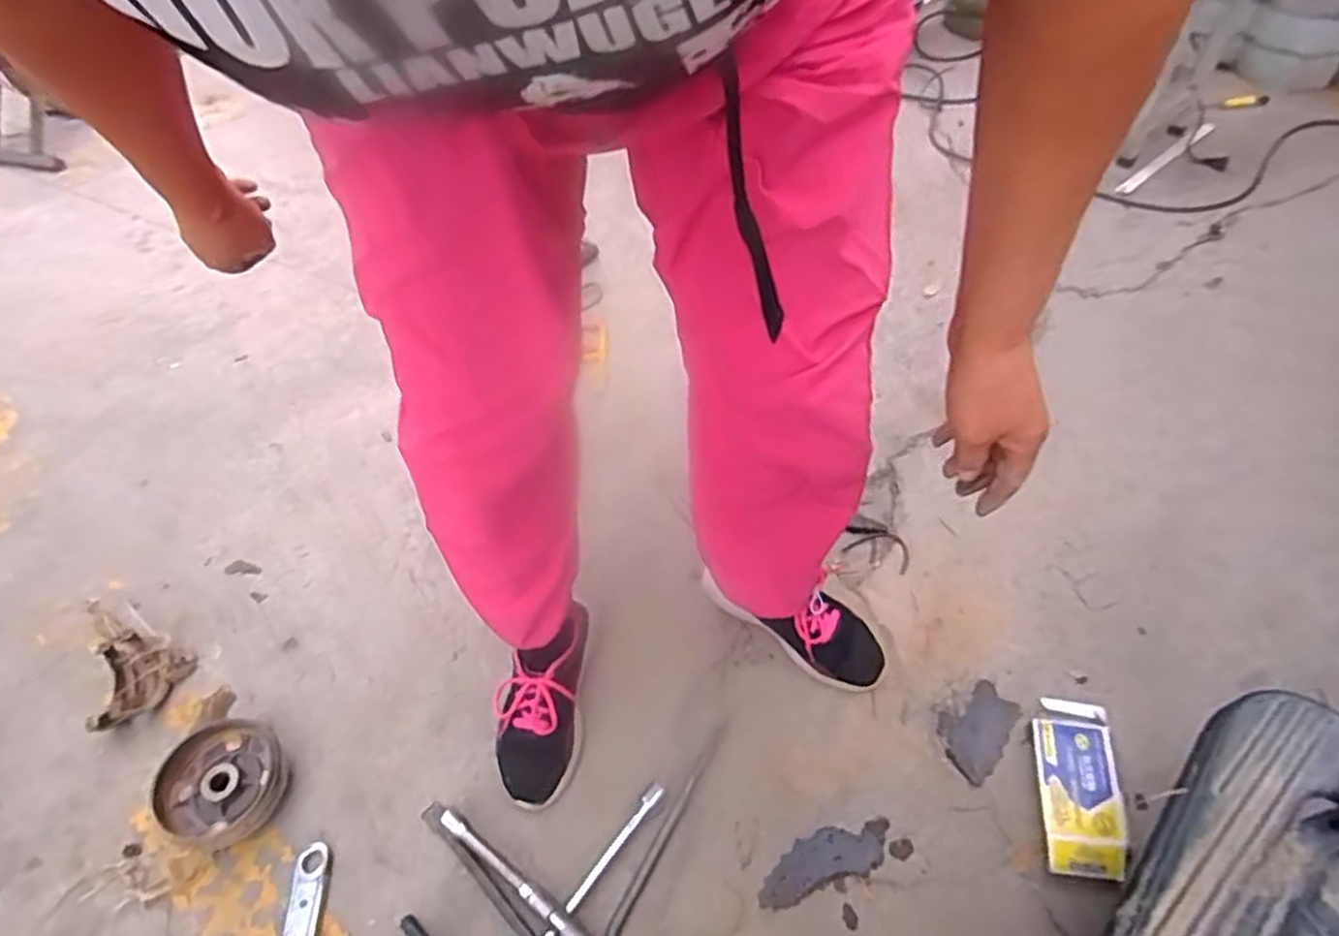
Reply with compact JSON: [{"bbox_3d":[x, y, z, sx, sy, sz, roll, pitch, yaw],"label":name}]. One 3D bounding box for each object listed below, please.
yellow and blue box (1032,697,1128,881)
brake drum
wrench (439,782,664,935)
[{"bbox_3d":[0.459,0.354,0.875,0.085,0.054,0.198,9,55,10],"label":"yellow and blue box"},{"bbox_3d":[-0.527,0.371,0.918,0.150,0.048,0.140,-2,54,3],"label":"brake drum"},{"bbox_3d":[-0.120,0.487,0.822,0.244,0.030,0.251,-8,54,-2],"label":"wrench"}]

